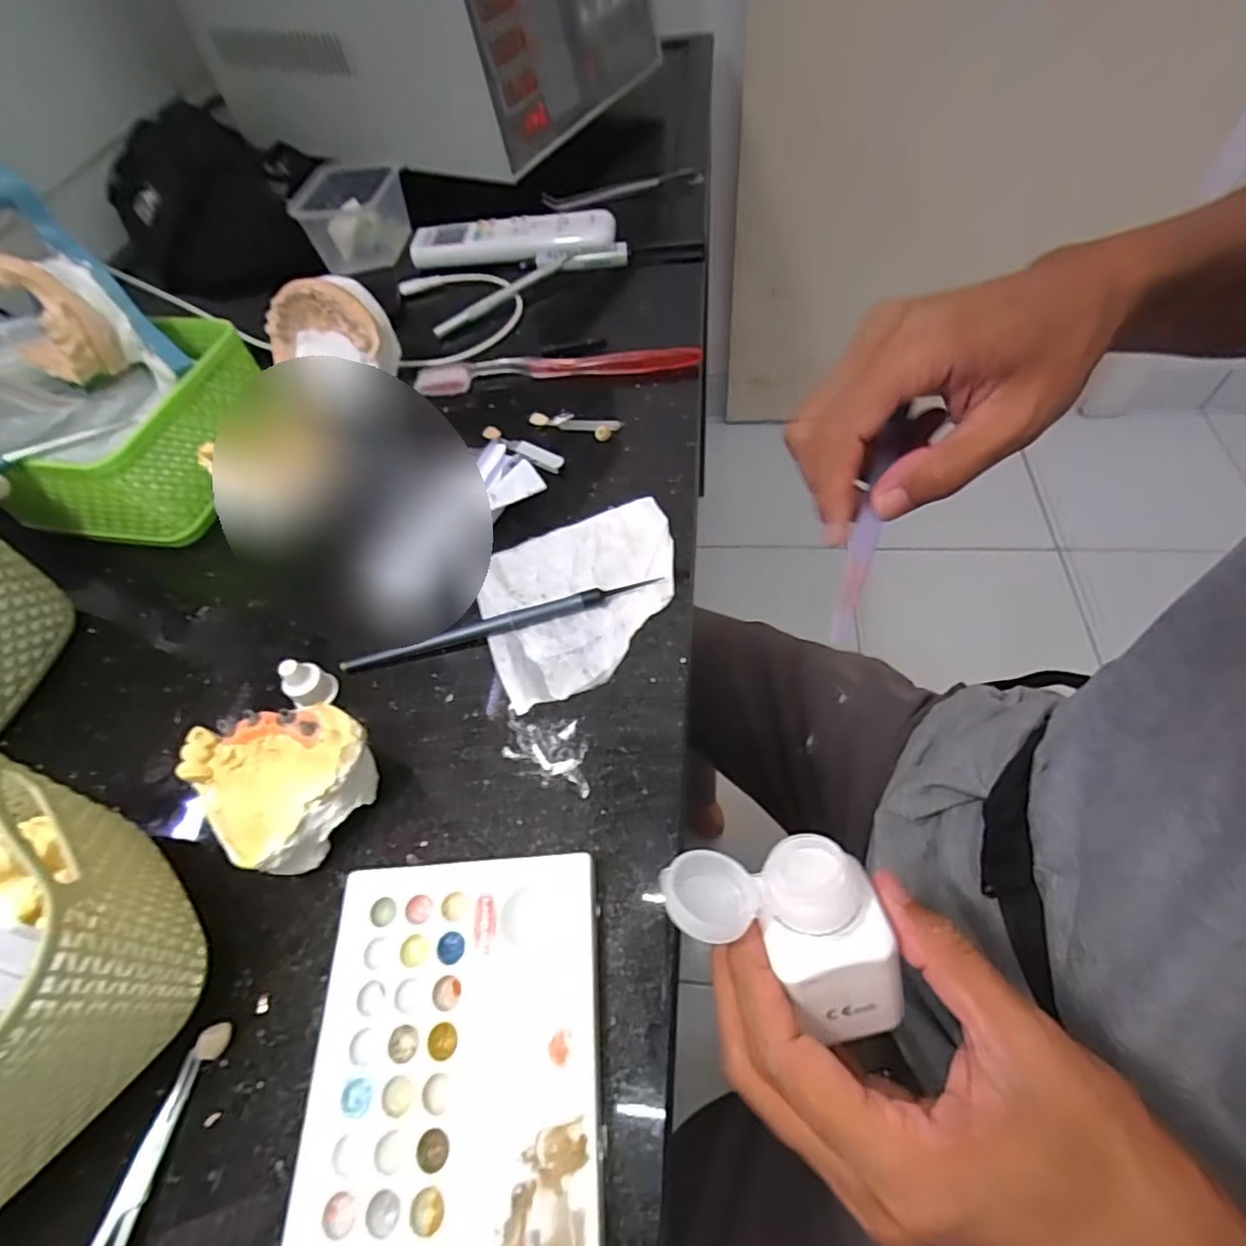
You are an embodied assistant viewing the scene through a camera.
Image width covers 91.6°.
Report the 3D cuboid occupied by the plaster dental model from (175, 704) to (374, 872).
[{"bbox_3d":[-0.136,0.063,0.247,0.059,0.040,0.060,-3,56,5],"label":"plaster dental model"}]

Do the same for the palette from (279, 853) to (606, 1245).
[{"bbox_3d":[-0.054,0.158,0.193,0.095,0.014,0.151,-5,56,3],"label":"palette"}]

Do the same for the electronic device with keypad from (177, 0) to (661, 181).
[{"bbox_3d":[-0.198,-0.647,0.617,0.365,0.193,0.312,20,61,19],"label":"electronic device with keypad"}]

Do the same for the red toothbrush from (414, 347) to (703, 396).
[{"bbox_3d":[-0.045,-0.174,0.405,0.187,0.017,0.021,-5,56,4],"label":"red toothbrush"}]

